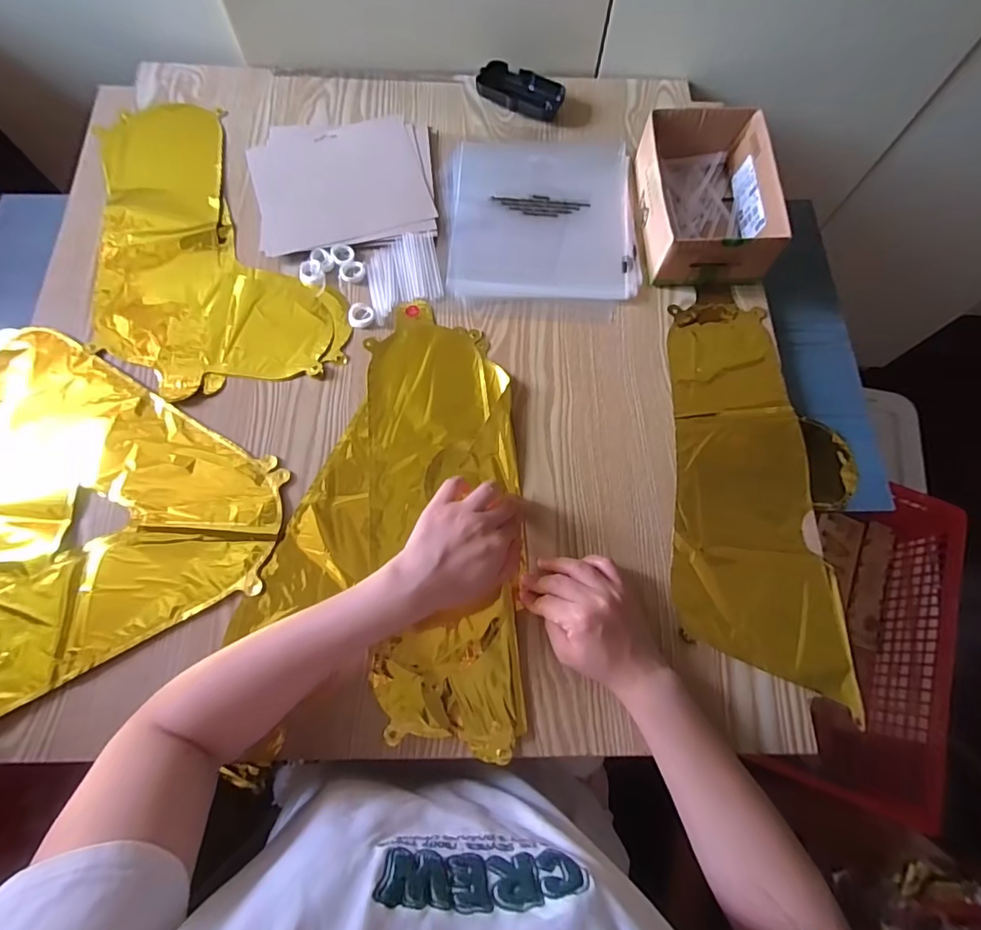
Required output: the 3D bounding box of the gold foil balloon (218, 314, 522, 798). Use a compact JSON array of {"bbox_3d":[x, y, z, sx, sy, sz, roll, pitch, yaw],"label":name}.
[{"bbox_3d":[-0.093,0.042,0.479,0.243,0.019,0.424,1,72,-1],"label":"gold foil balloon"}]

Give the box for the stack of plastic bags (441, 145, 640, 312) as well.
[{"bbox_3d":[0.058,-0.288,0.578,0.212,0.011,0.220,1,72,-1],"label":"stack of plastic bags"}]

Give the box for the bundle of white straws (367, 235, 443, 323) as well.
[{"bbox_3d":[-0.094,-0.207,0.547,0.076,0.007,0.101,-10,72,-4],"label":"bundle of white straws"}]

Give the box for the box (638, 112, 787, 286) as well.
[{"bbox_3d":[0.234,-0.292,0.549,0.126,0.068,0.179,-1,72,-2],"label":"box"}]

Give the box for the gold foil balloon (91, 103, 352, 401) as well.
[{"bbox_3d":[-0.319,-0.260,0.565,0.242,0.008,0.394,-16,73,-6],"label":"gold foil balloon"}]

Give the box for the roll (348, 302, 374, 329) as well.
[{"bbox_3d":[-0.138,-0.159,0.531,0.027,0.008,0.027,0,72,-1],"label":"roll"}]

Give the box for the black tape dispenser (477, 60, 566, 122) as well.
[{"bbox_3d":[0.038,-0.469,0.630,0.107,0.023,0.050,17,72,5],"label":"black tape dispenser"}]

